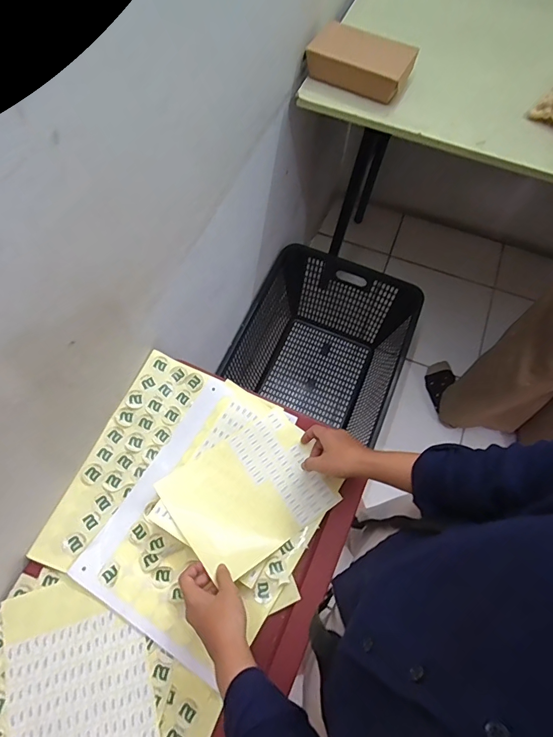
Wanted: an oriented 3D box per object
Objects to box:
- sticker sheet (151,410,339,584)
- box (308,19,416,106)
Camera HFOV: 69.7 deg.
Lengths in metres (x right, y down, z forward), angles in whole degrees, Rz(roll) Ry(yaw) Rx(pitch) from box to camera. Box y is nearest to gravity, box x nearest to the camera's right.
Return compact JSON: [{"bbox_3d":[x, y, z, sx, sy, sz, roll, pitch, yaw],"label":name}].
[{"bbox_3d":[-0.035,0.173,0.562,0.206,0.036,0.163,-33,71,-13],"label":"sticker sheet"},{"bbox_3d":[0.160,-0.574,0.735,0.185,0.048,0.118,30,70,11],"label":"box"}]

